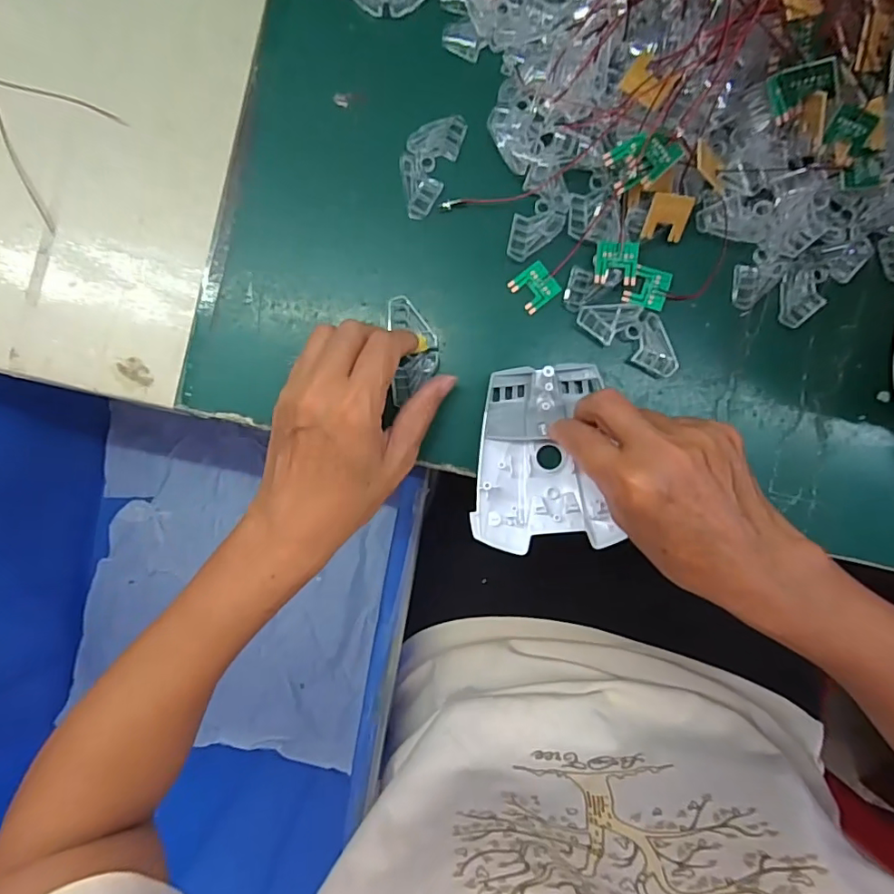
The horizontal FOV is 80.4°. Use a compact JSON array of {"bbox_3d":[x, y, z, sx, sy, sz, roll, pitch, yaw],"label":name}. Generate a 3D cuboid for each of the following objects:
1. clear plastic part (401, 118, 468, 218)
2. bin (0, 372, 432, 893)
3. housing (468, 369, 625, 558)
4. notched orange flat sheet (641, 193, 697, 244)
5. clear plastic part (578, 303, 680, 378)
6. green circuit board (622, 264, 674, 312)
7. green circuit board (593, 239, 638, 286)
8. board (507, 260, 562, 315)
[{"bbox_3d":[-0.012,-0.179,0.333,0.030,0.005,0.067,25,94,-1],"label":"clear plastic part"},{"bbox_3d":[-0.287,0.197,0.577,0.475,0.353,0.469,11,92,0],"label":"bin"},{"bbox_3d":[0.056,0.007,0.323,0.082,0.024,0.109,-5,94,1],"label":"housing"},{"bbox_3d":[0.133,-0.138,0.319,0.024,0.004,0.027,7,122,-6],"label":"notched orange flat sheet"},{"bbox_3d":[0.116,-0.072,0.329,0.066,0.009,0.030,30,94,-1],"label":"clear plastic part"},{"bbox_3d":[0.126,-0.100,0.332,0.025,0.004,0.025,17,94,0],"label":"green circuit board"},{"bbox_3d":[0.104,-0.113,0.323,0.025,0.006,0.025,3,101,13],"label":"green circuit board"},{"bbox_3d":[0.056,-0.101,0.333,0.025,0.004,0.025,-37,92,3],"label":"board"}]

